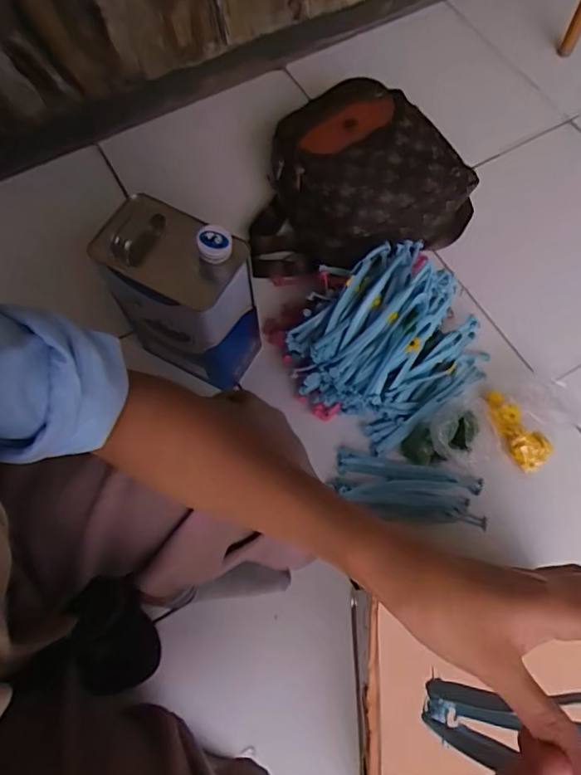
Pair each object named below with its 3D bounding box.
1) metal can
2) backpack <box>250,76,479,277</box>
[{"bbox_3d":[-0.139,-0.125,0.675,0.171,0.231,0.106,23,70,9],"label":"metal can"},{"bbox_3d":[0.090,-0.303,0.816,0.332,0.168,0.277,-40,73,-15],"label":"backpack"}]

